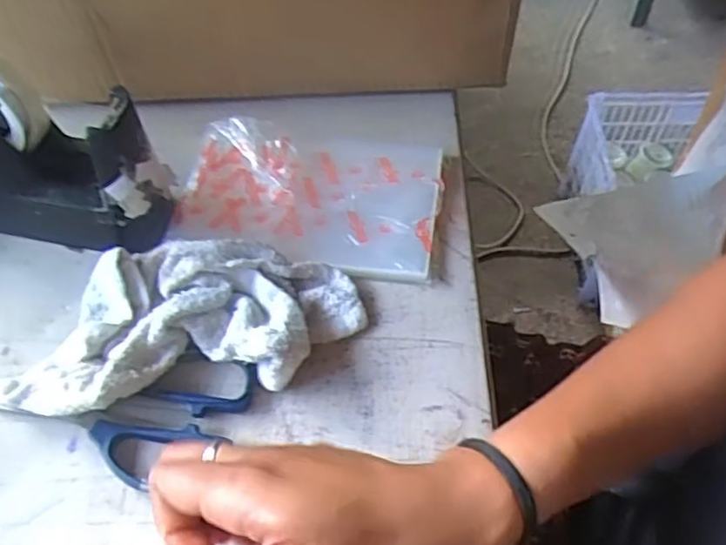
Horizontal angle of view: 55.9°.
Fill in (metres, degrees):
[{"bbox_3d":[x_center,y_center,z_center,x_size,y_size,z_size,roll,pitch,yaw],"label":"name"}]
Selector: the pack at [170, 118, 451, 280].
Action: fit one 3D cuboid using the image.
[{"bbox_3d":[-0.036,-0.056,0.468,0.176,0.019,0.110,8,56,7],"label":"pack"}]

